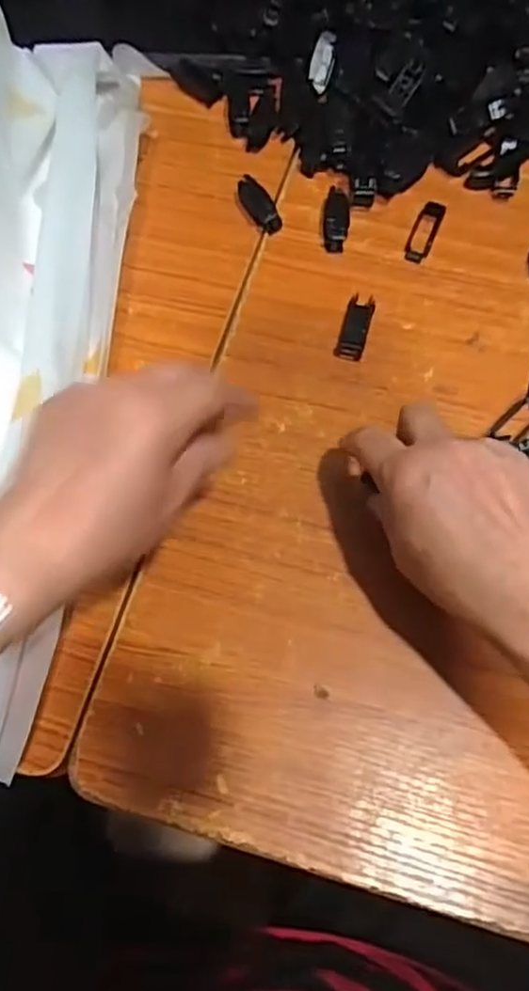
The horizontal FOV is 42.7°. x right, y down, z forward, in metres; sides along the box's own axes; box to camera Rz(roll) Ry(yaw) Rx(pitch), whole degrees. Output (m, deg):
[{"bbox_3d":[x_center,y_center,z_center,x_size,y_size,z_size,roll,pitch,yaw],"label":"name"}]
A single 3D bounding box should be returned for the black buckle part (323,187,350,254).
[{"bbox_3d":[0.053,-0.206,0.499,0.020,0.015,0.053,5,68,3],"label":"black buckle part"}]

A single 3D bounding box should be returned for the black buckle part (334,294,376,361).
[{"bbox_3d":[0.063,-0.116,0.467,0.019,0.008,0.049,14,69,7],"label":"black buckle part"}]

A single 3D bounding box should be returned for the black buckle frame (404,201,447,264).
[{"bbox_3d":[0.119,-0.195,0.501,0.018,0.005,0.055,21,70,9],"label":"black buckle frame"}]

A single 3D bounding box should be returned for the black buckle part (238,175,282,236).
[{"bbox_3d":[-0.005,-0.217,0.506,0.014,0.021,0.047,-32,71,-11],"label":"black buckle part"}]

